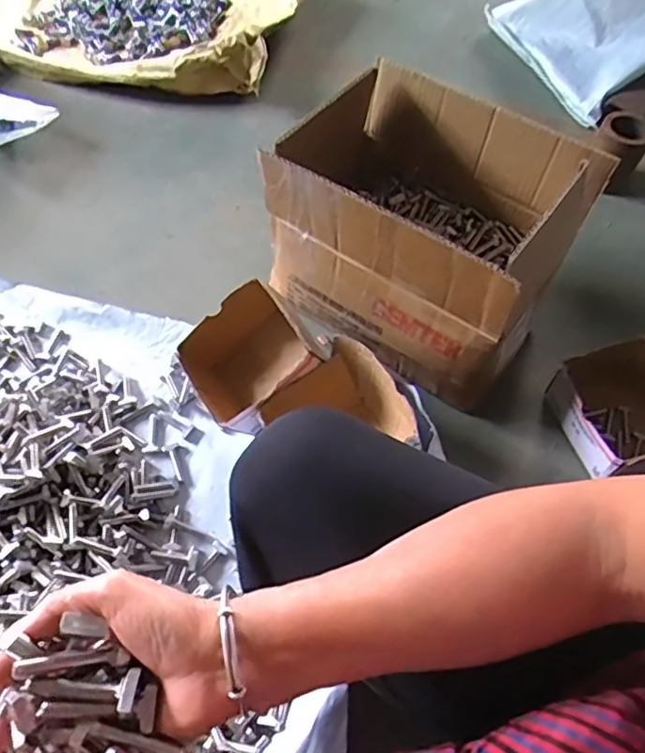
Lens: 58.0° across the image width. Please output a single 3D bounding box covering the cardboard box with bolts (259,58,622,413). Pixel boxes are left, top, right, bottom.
[{"bbox_3d":[0.114,-0.207,0.751,0.381,0.246,0.270,30,65,17],"label":"cardboard box with bolts"}]

